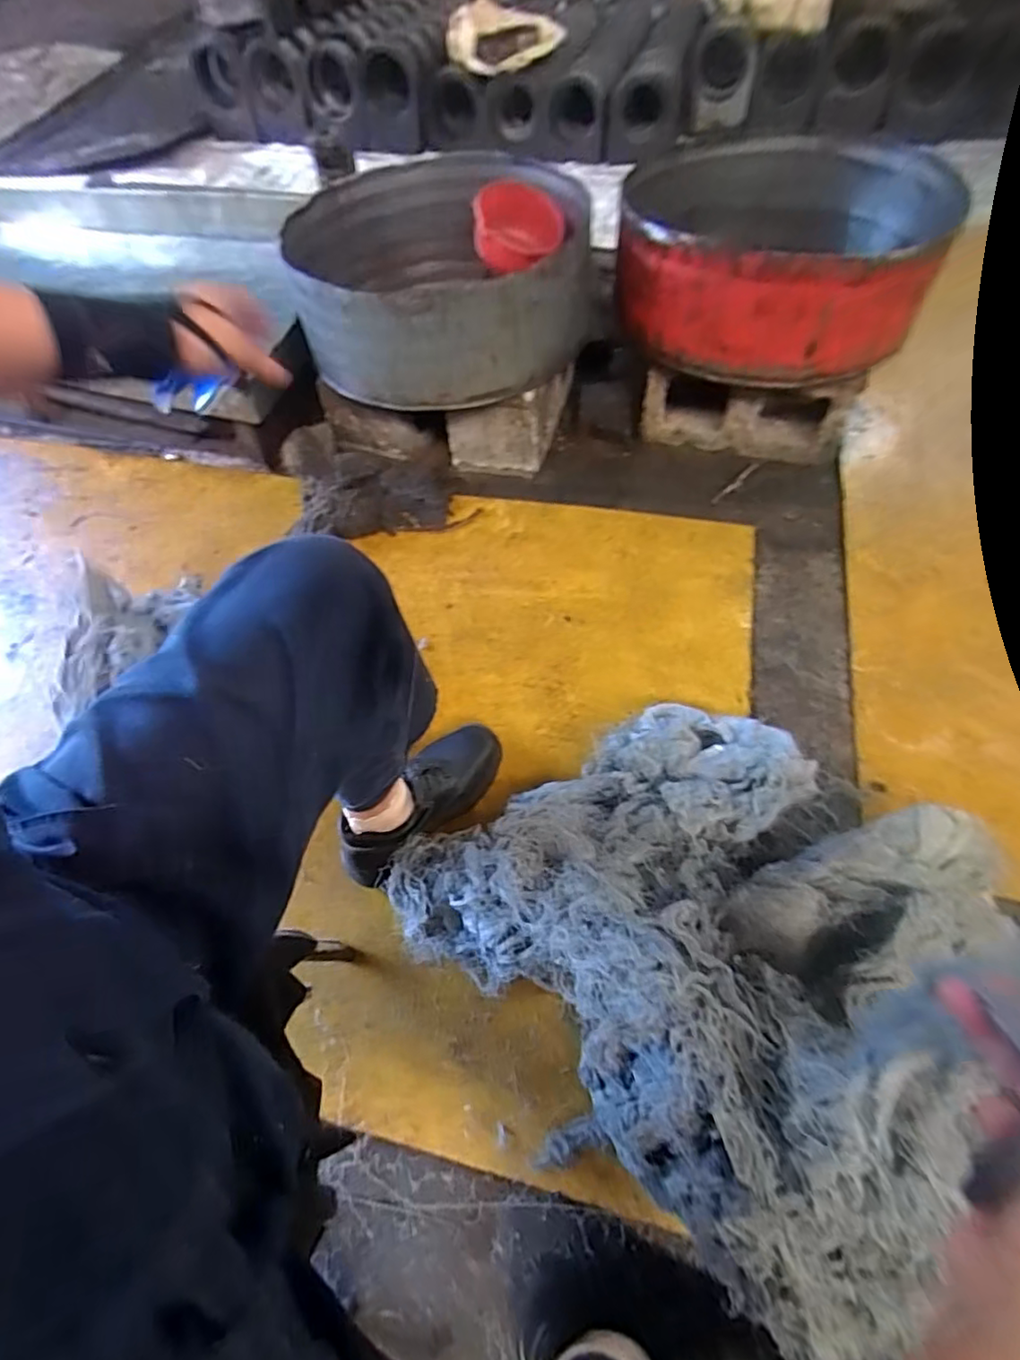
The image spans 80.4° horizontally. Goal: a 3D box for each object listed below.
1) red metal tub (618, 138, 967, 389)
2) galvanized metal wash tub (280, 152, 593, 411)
[{"bbox_3d":[0.457,-0.734,1.050,0.485,0.188,0.473,-2,56,2],"label":"red metal tub"},{"bbox_3d":[-0.128,-0.749,1.112,0.505,0.187,0.537,-12,56,-5],"label":"galvanized metal wash tub"}]

